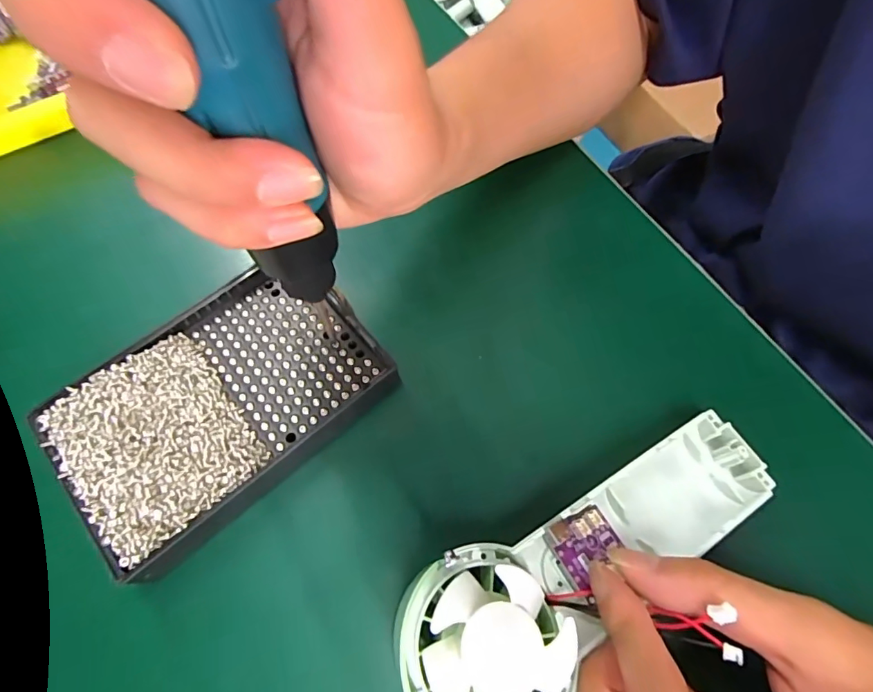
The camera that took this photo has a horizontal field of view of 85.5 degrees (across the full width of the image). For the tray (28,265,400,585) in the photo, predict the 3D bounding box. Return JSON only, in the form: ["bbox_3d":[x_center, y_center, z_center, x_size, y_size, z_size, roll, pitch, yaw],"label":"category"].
[{"bbox_3d":[-0.098,0.021,0.215,0.135,0.014,0.096,-41,74,-16],"label":"tray"}]

